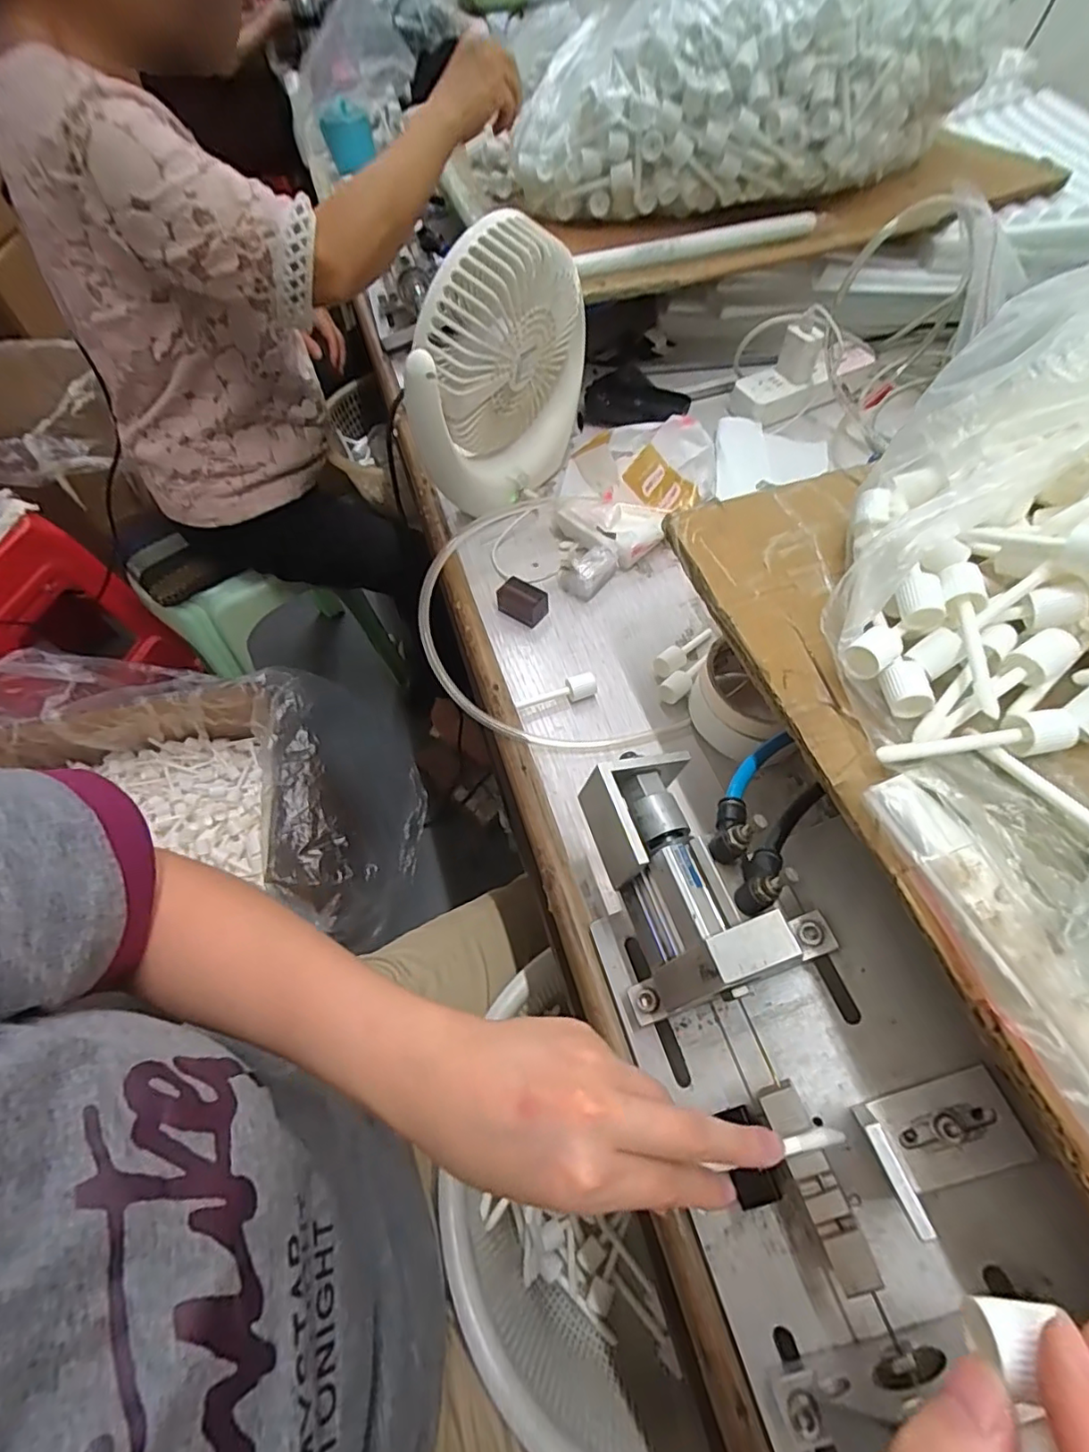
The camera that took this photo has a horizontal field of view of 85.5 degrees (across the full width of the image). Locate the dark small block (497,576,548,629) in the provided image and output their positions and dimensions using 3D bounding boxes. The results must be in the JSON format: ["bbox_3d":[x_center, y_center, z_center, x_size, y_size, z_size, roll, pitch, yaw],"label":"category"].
[{"bbox_3d":[-0.019,-0.107,0.501,0.044,0.021,0.028,31,65,21],"label":"dark small block"}]

